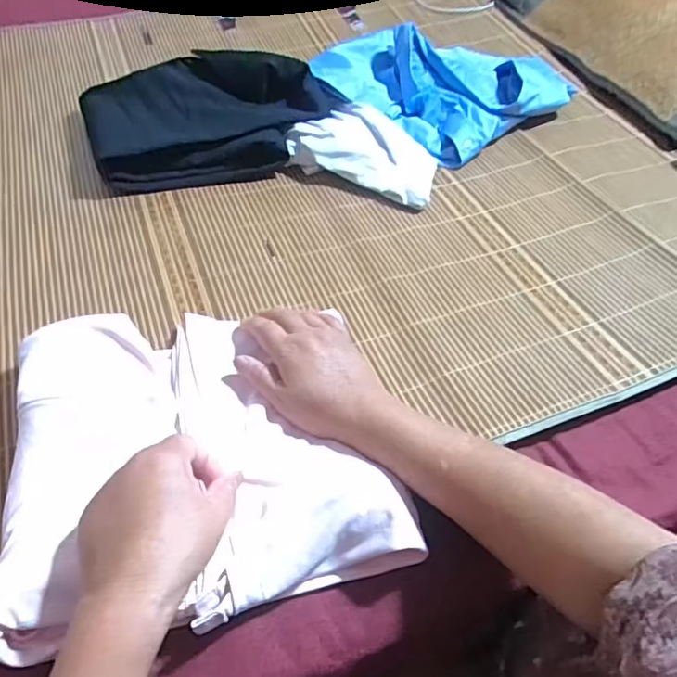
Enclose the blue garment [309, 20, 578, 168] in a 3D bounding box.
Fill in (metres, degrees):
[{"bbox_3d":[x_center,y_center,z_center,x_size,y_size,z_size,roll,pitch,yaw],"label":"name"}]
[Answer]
[{"bbox_3d":[0.153,-0.394,0.872,0.335,0.069,0.301,28,53,20],"label":"blue garment"}]

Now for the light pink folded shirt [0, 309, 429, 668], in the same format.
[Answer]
[{"bbox_3d":[-0.116,0.077,0.452,0.265,0.043,0.273,-14,51,-15],"label":"light pink folded shirt"}]

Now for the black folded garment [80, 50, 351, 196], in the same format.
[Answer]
[{"bbox_3d":[-0.167,-0.315,0.773,0.323,0.093,0.225,-15,51,-15],"label":"black folded garment"}]

